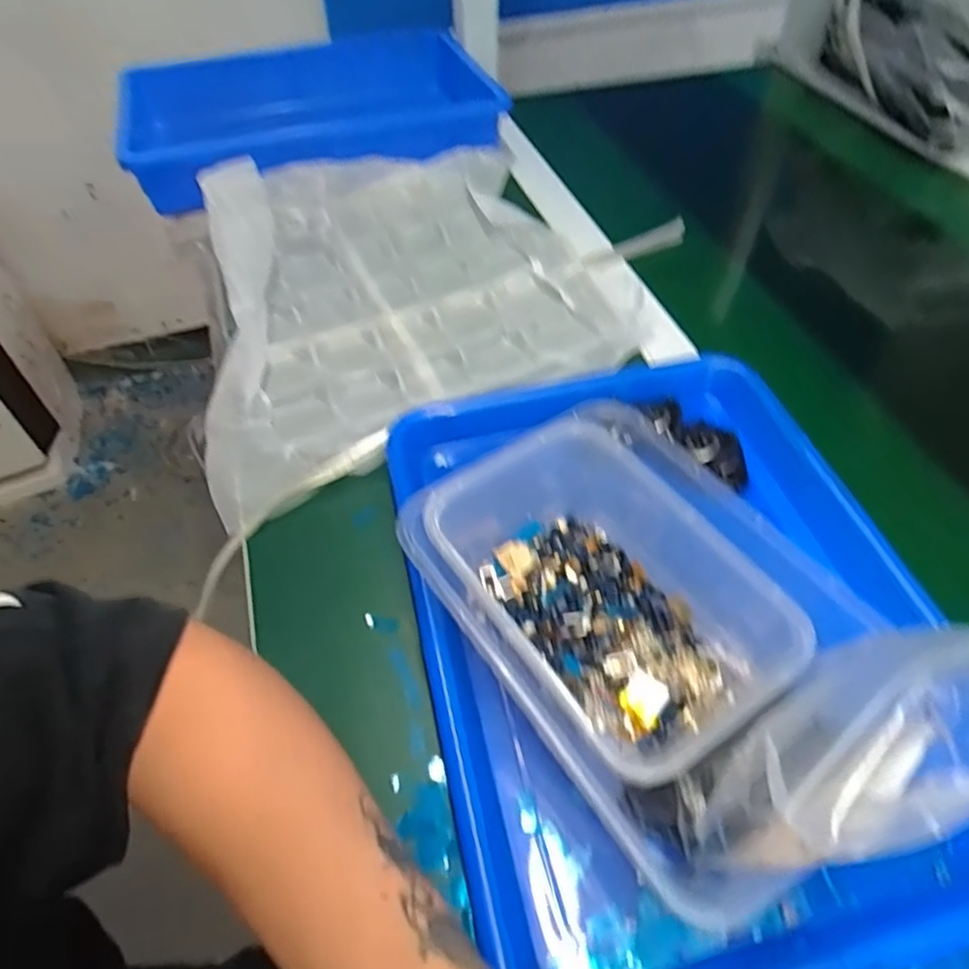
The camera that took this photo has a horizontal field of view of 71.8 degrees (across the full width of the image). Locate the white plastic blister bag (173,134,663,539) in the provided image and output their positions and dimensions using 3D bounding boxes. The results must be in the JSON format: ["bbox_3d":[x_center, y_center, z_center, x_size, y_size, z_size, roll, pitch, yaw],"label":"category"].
[{"bbox_3d":[-0.081,-0.165,0.542,0.331,0.068,0.348,-21,52,-15],"label":"white plastic blister bag"}]

